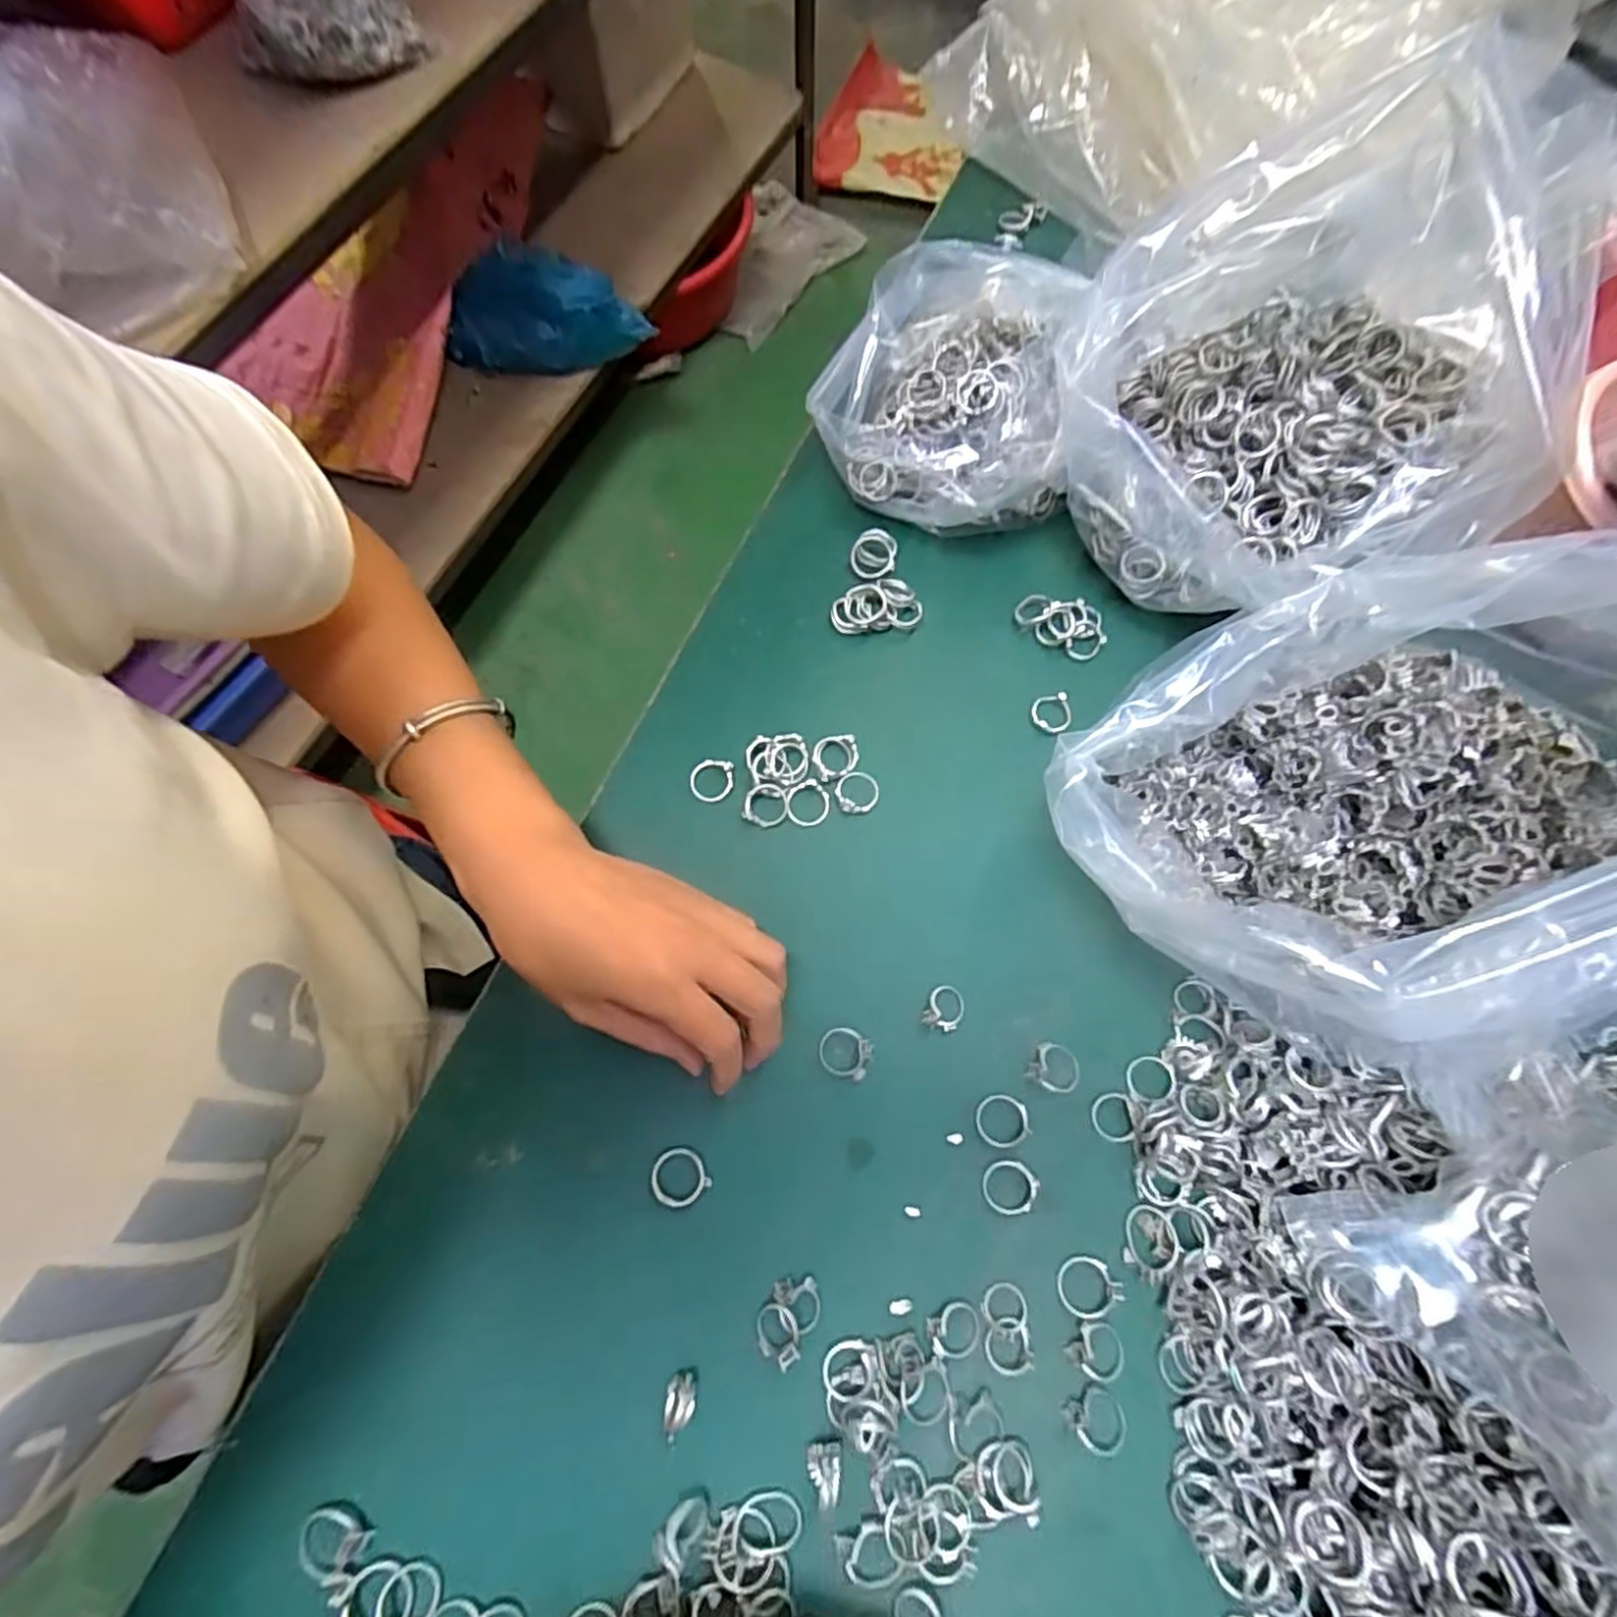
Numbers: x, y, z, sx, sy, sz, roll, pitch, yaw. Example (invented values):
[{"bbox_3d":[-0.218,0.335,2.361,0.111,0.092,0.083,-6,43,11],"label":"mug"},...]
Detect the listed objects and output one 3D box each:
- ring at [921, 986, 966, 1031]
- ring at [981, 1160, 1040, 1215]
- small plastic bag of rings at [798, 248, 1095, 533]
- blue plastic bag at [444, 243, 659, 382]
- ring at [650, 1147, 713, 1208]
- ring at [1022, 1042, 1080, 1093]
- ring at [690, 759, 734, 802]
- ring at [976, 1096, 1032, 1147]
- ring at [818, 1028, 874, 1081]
[{"bbox_3d":[0.063,0.091,0.333,0.017,0.010,0.020,25,73,7],"label":"ring"},{"bbox_3d":[0.085,0.161,0.311,0.022,0.004,0.021,0,71,-1],"label":"ring"},{"bbox_3d":[0.077,-0.218,0.387,0.138,0.099,0.111,23,72,6],"label":"small plastic bag of rings"},{"bbox_3d":[-0.373,-0.699,1.037,0.279,0.138,0.097,9,72,2],"label":"blue plastic bag"},{"bbox_3d":[-0.055,0.155,0.308,0.023,0.005,0.022,0,71,-1],"label":"ring"},{"bbox_3d":[0.111,0.116,0.328,0.023,0.004,0.020,26,73,7],"label":"ring"},{"bbox_3d":[-0.048,-0.014,0.360,0.021,0.004,0.020,4,71,0],"label":"ring"},{"bbox_3d":[0.084,0.137,0.319,0.023,0.004,0.021,0,71,-1],"label":"ring"},{"bbox_3d":[0.016,0.108,0.325,0.024,0.005,0.021,8,77,21],"label":"ring"}]

